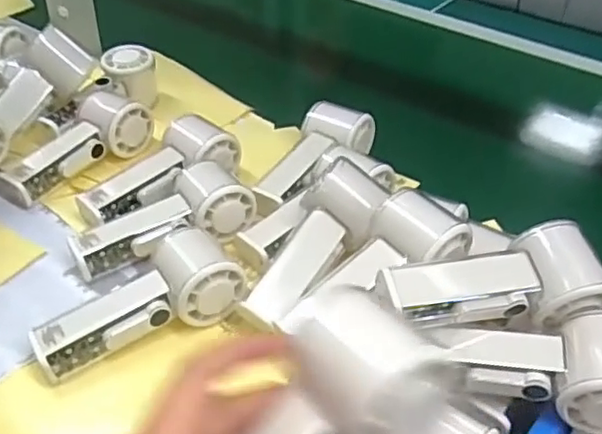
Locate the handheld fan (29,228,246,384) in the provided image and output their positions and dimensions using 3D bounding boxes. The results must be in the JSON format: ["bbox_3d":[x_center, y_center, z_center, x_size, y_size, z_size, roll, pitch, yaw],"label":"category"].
[{"bbox_3d":[-0.121,0.058,0.467,0.146,0.051,0.065,-17,43,-23],"label":"handheld fan"}]

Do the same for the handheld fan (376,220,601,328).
[{"bbox_3d":[0.127,0.045,0.424,0.151,0.058,0.064,0,39,-4],"label":"handheld fan"}]

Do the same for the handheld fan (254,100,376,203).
[{"bbox_3d":[0.011,-0.057,0.617,0.060,0.048,0.147,29,58,28],"label":"handheld fan"}]

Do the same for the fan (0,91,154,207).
[{"bbox_3d":[-0.223,-0.076,0.624,0.075,0.057,0.157,30,46,29],"label":"fan"}]

